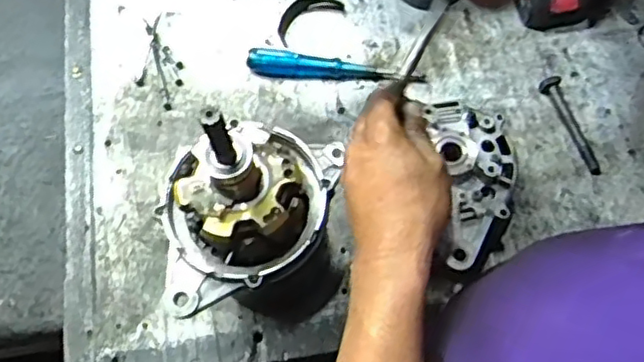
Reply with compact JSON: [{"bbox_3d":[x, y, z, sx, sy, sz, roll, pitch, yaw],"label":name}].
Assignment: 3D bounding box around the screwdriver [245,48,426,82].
[{"bbox_3d":[0.014,-0.128,0.705,0.191,0.023,0.025,3,67,2],"label":"screwdriver"}]

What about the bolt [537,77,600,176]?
[{"bbox_3d":[0.265,-0.061,0.673,0.020,0.015,0.116,-16,68,-6],"label":"bolt"}]

